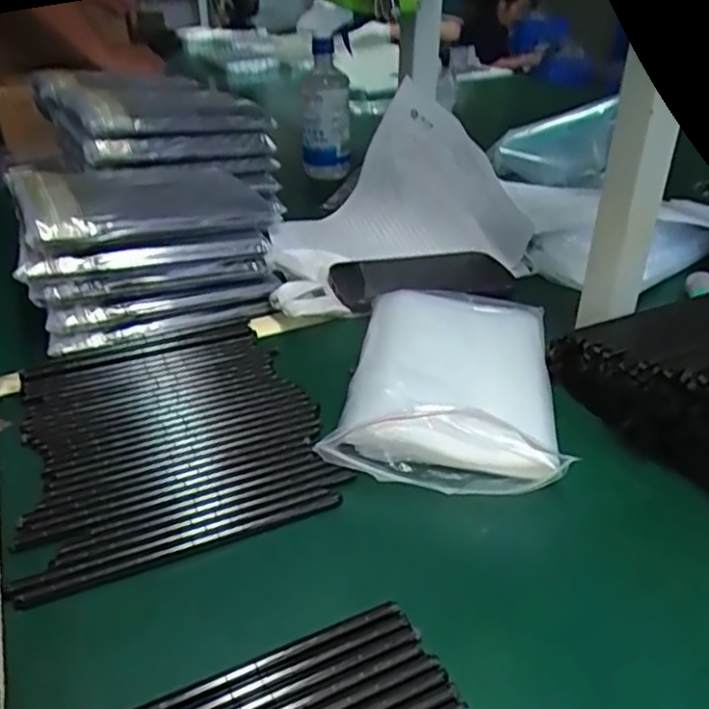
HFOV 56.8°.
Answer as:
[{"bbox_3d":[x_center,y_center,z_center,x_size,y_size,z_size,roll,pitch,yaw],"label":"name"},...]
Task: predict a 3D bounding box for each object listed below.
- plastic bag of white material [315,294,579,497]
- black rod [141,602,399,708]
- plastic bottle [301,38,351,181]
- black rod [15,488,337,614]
[{"bbox_3d":[0.066,0.012,0.463,0.146,0.046,0.217,4,32,7],"label":"plastic bag of white material"},{"bbox_3d":[-0.057,0.143,0.288,0.170,0.004,0.008,-15,35,-22],"label":"black rod"},{"bbox_3d":[-0.042,-0.340,0.932,0.070,0.178,0.077,-2,32,-3],"label":"plastic bottle"},{"bbox_3d":[-0.090,0.105,0.360,0.175,0.005,0.010,-13,34,-21],"label":"black rod"}]

